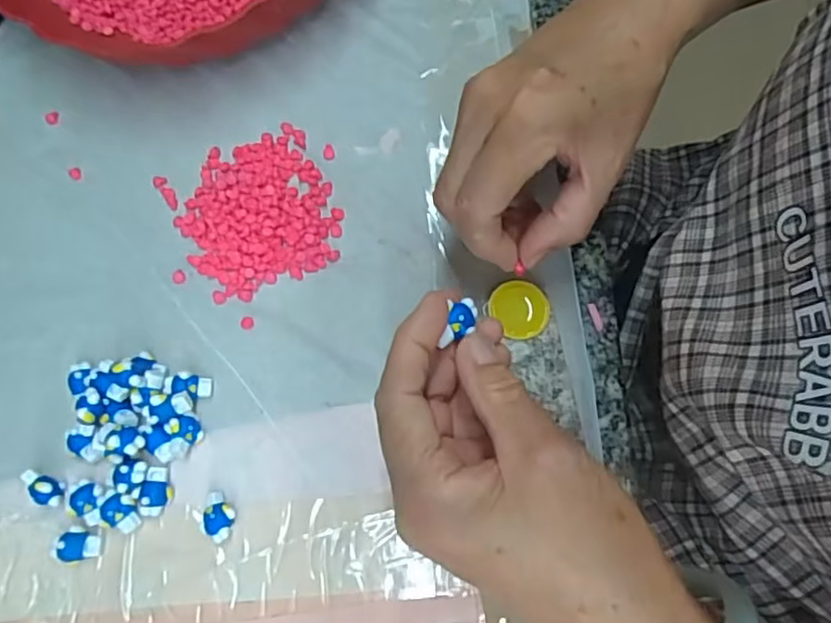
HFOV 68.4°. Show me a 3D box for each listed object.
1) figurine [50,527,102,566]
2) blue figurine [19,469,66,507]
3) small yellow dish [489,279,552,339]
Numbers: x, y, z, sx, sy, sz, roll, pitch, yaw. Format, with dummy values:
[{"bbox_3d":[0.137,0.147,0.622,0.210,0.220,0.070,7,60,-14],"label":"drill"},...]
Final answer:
[{"bbox_3d":[-0.157,0.109,0.285,0.019,0.011,0.015,8,75,4],"label":"figurine"},{"bbox_3d":[-0.177,0.084,0.291,0.019,0.011,0.011,24,77,8],"label":"blue figurine"},{"bbox_3d":[0.051,-0.002,0.298,0.026,0.006,0.028,0,75,2],"label":"small yellow dish"}]

